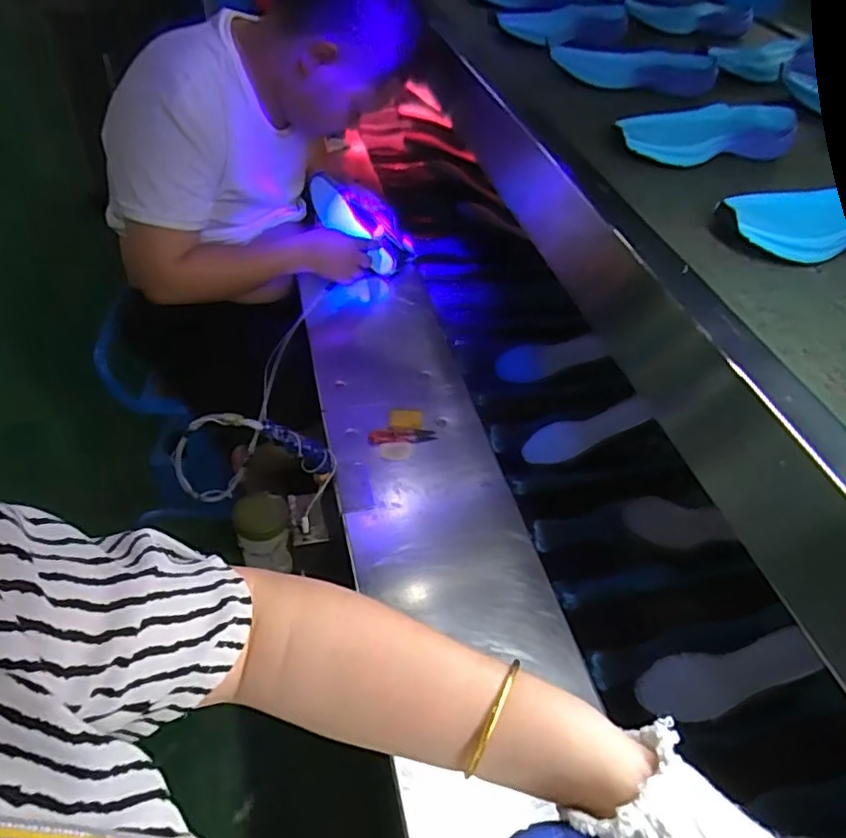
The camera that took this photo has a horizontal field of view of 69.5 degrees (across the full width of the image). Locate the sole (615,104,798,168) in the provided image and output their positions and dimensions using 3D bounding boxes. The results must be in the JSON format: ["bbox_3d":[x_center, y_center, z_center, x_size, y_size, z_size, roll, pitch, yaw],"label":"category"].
[{"bbox_3d":[0.320,-0.321,0.689,0.230,0.043,0.071,-10,48,-19],"label":"sole"}]

